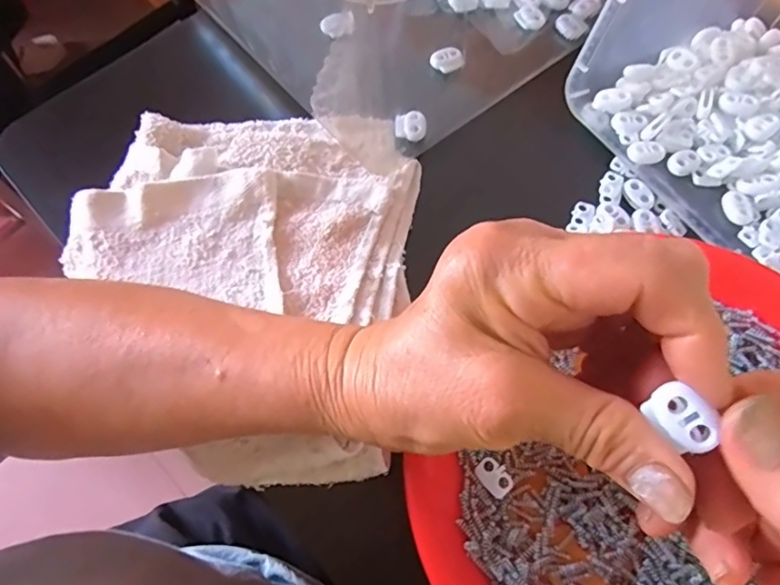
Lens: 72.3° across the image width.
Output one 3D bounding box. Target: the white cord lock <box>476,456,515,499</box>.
[{"bbox_3d":[0.051,0.089,0.258,0.013,0.004,0.018,-37,70,-14],"label":"white cord lock"}]

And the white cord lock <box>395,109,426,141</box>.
[{"bbox_3d":[0.014,-0.107,0.341,0.020,0.008,0.019,-6,66,-2],"label":"white cord lock"}]

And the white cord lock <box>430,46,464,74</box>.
[{"bbox_3d":[0.039,-0.160,0.367,0.021,0.007,0.017,-30,69,-12],"label":"white cord lock"}]

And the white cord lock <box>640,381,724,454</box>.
[{"bbox_3d":[0.087,0.036,0.160,0.019,0.008,0.014,44,105,15],"label":"white cord lock"}]

